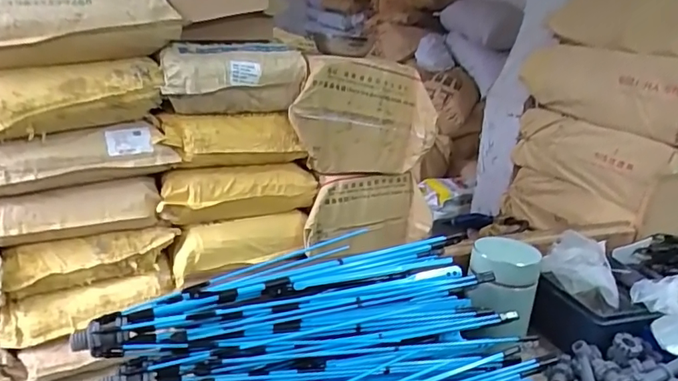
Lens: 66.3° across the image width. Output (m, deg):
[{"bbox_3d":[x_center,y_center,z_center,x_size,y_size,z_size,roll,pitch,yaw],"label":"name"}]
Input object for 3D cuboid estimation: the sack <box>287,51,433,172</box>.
[{"bbox_3d":[0.075,-0.204,1.505,0.437,0.316,0.104,-4,20,-22],"label":"sack"}]

